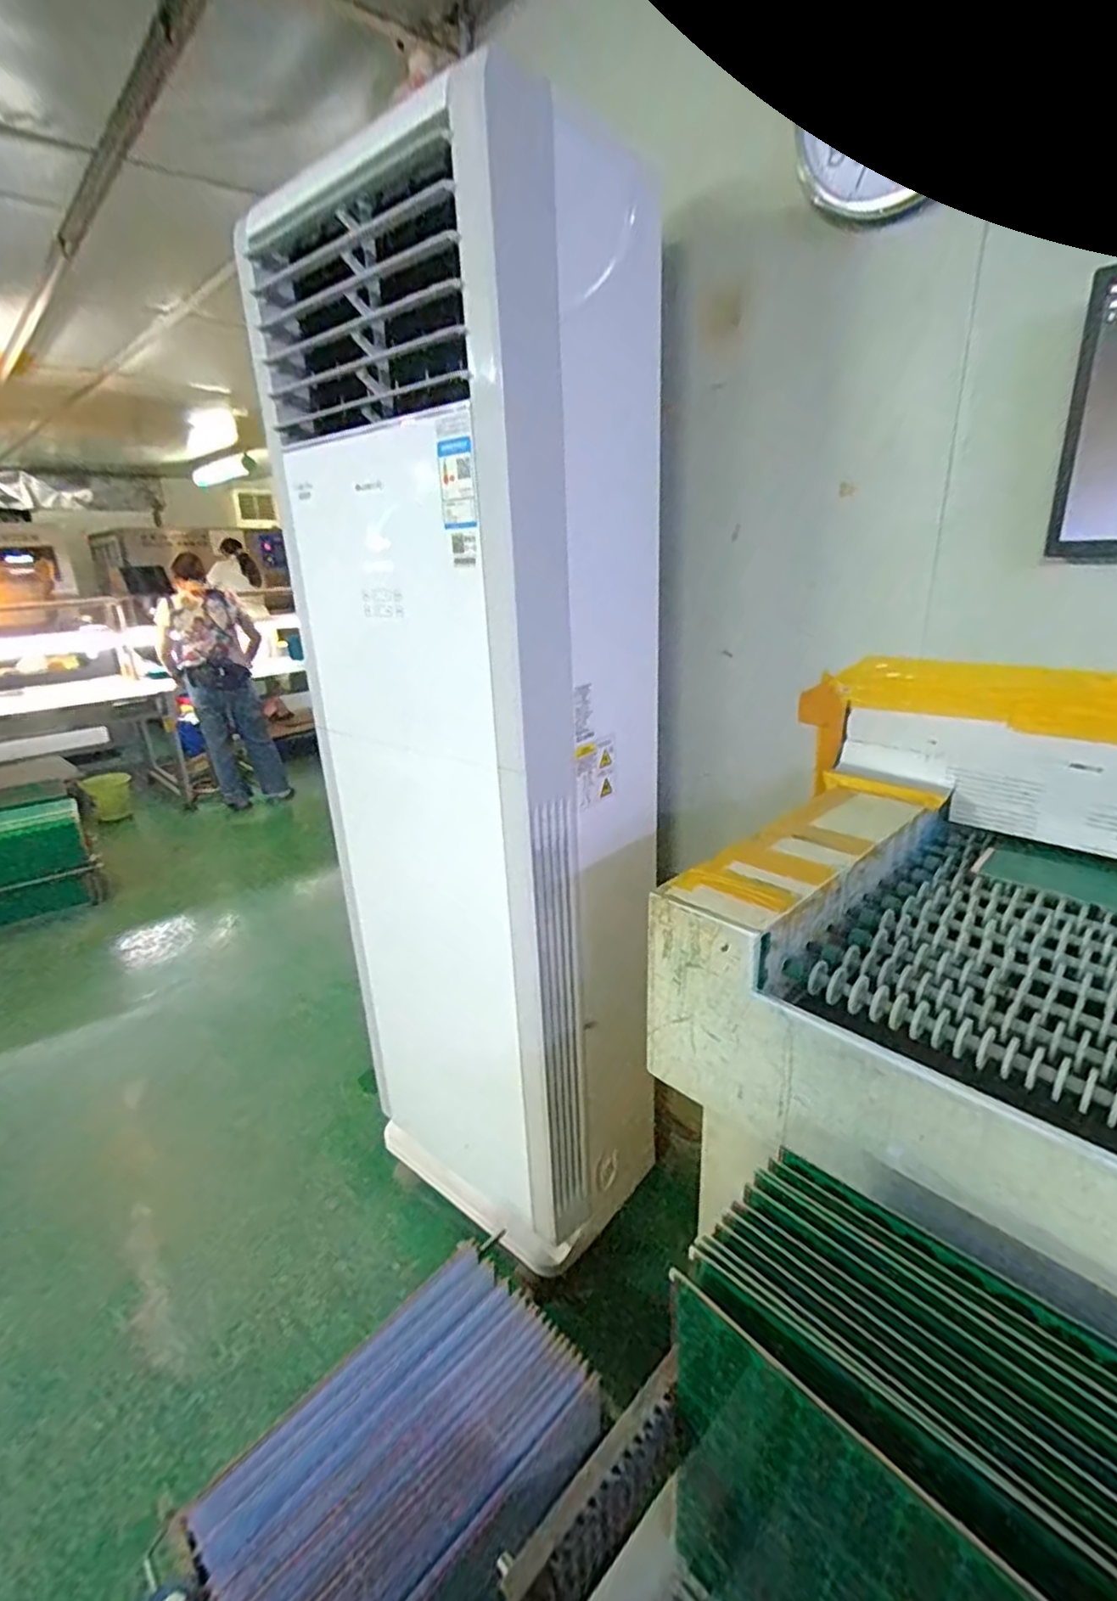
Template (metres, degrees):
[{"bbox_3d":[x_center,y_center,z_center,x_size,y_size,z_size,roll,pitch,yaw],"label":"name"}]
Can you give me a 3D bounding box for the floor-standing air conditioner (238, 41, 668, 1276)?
[{"bbox_3d":[-0.170,-0.064,1.366,0.691,1.849,0.370,16,27,40],"label":"floor-standing air conditioner"}]

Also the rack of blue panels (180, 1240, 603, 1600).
[{"bbox_3d":[-0.199,0.999,0.961,0.335,0.269,0.498,16,27,39],"label":"rack of blue panels"}]

